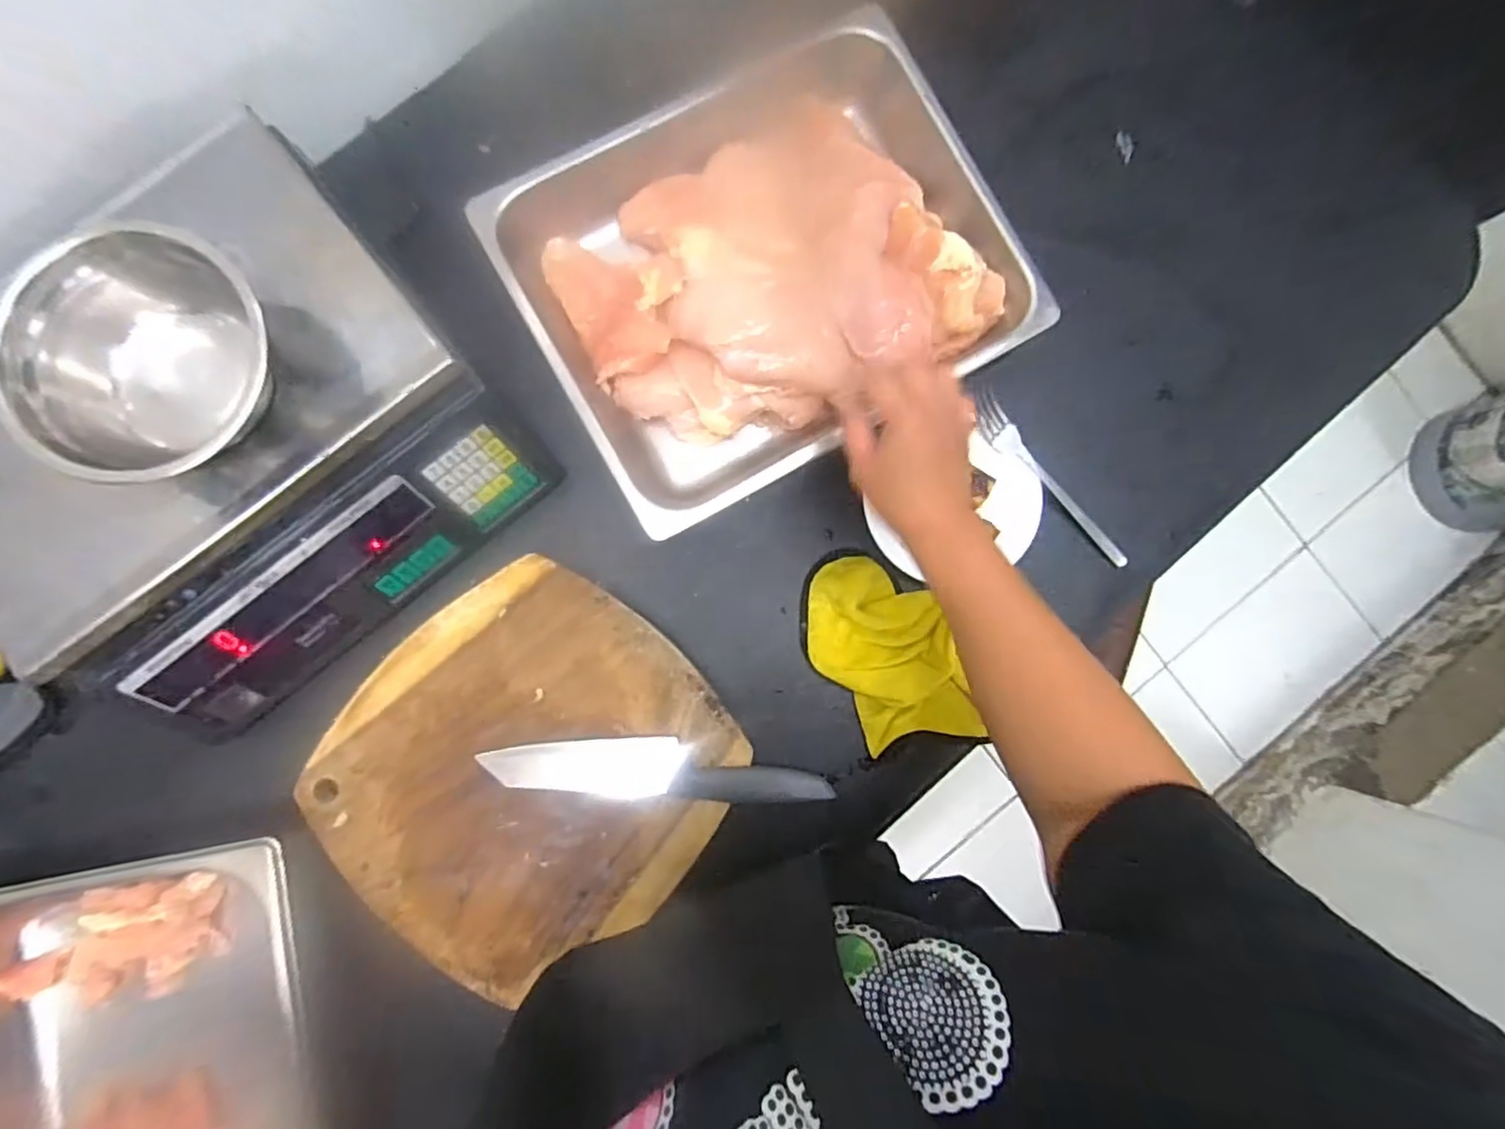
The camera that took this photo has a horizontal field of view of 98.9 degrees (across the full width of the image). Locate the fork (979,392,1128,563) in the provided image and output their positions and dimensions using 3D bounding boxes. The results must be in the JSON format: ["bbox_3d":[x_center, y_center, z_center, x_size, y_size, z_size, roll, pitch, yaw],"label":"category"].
[{"bbox_3d":[0.255,-0.069,0.556,0.028,0.023,0.191,-41,89,-5],"label":"fork"}]

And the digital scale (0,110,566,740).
[{"bbox_3d":[-0.382,-0.087,0.468,0.341,0.108,0.301,-40,88,-6],"label":"digital scale"}]

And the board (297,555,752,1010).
[{"bbox_3d":[-0.179,0.166,0.519,0.285,0.029,0.289,43,84,1],"label":"board"}]

